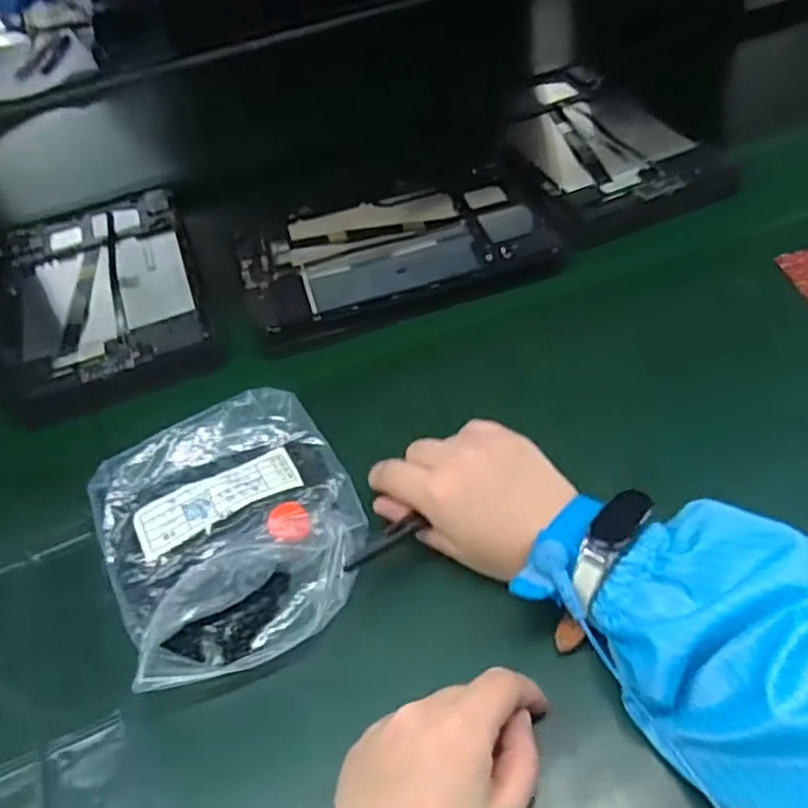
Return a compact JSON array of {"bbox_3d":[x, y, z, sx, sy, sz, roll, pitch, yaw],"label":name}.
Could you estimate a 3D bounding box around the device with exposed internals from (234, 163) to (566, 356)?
[{"bbox_3d":[-0.008,-0.123,0.582,0.231,0.014,0.166,-19,47,-8],"label":"device with exposed internals"}]

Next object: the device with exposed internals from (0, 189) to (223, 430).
[{"bbox_3d":[-0.239,-0.092,0.585,0.145,0.011,0.256,-19,47,-9],"label":"device with exposed internals"}]

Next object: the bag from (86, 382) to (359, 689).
[{"bbox_3d":[-0.101,0.066,0.426,0.141,0.020,0.171,-24,48,-13],"label":"bag"}]

